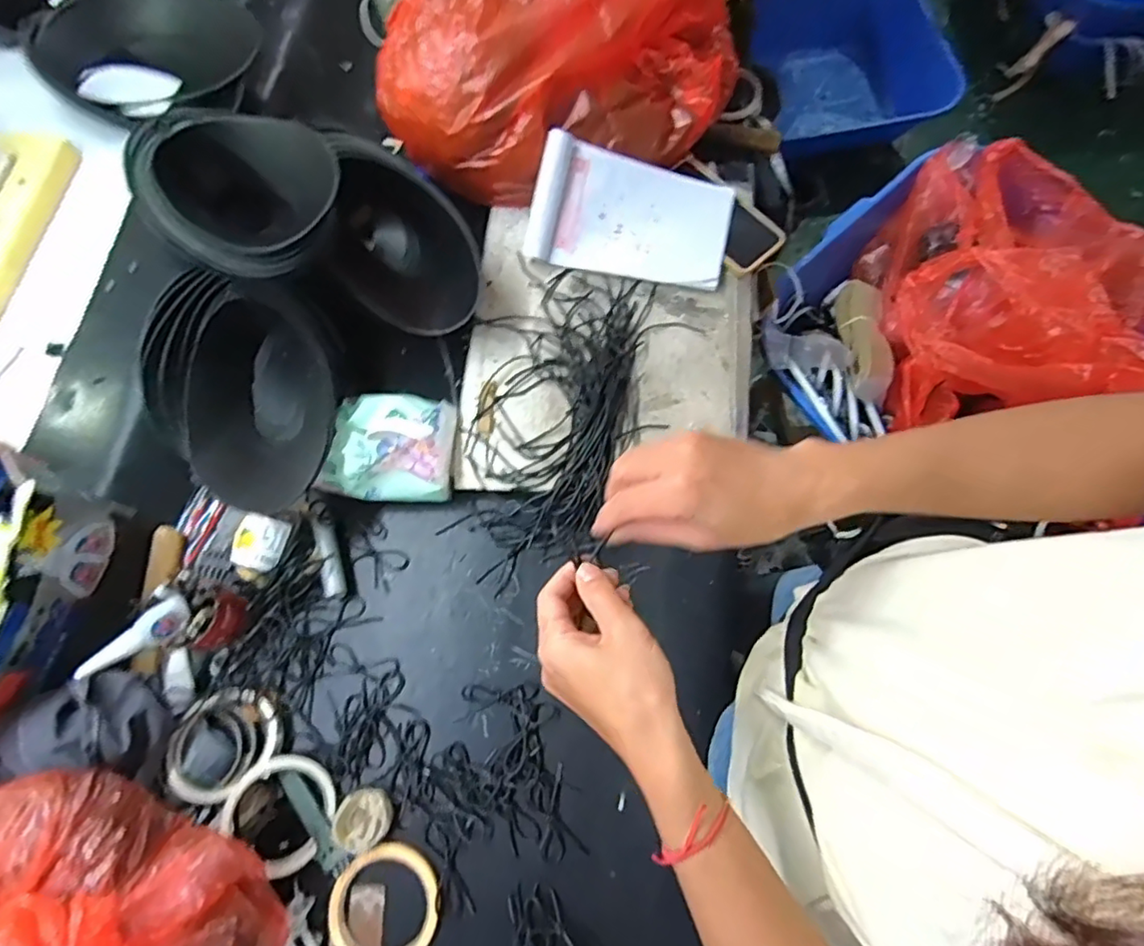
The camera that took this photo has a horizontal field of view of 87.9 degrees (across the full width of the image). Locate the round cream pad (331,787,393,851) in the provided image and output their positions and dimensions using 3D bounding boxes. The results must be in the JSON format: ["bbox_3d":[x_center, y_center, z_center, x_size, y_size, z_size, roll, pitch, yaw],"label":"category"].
[{"bbox_3d":[-0.187,0.310,0.530,0.047,0.012,0.051,34,71,-5],"label":"round cream pad"}]

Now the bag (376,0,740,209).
[{"bbox_3d":[-0.008,-0.468,0.629,0.306,0.243,0.309,31,75,9],"label":"bag"}]

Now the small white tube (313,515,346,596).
[{"bbox_3d":[-0.247,0.084,0.599,0.020,0.018,0.082,-17,74,-6],"label":"small white tube"}]

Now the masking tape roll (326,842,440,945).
[{"bbox_3d":[-0.164,0.382,0.520,0.093,0.017,0.095,0,73,0],"label":"masking tape roll"}]

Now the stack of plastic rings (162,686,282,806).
[{"bbox_3d":[-0.322,0.248,0.547,0.083,0.026,0.094,44,65,11],"label":"stack of plastic rings"}]

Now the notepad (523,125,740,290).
[{"bbox_3d":[0.069,-0.291,0.677,0.226,0.046,0.128,11,97,-9],"label":"notepad"}]

